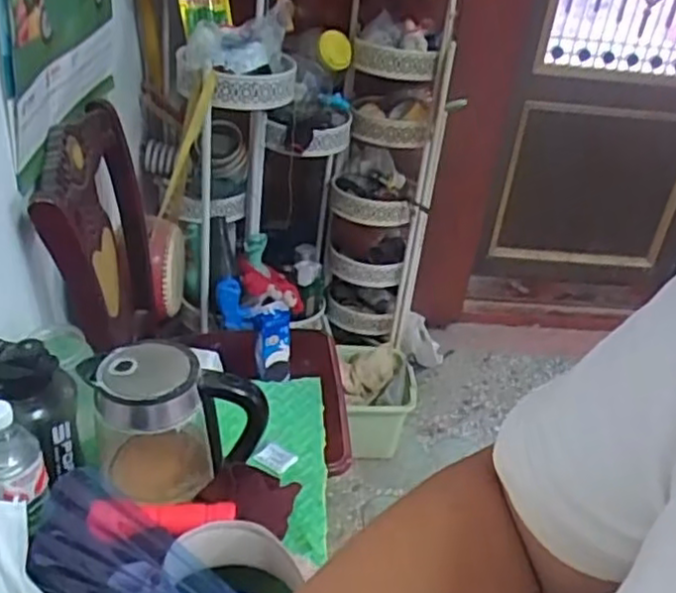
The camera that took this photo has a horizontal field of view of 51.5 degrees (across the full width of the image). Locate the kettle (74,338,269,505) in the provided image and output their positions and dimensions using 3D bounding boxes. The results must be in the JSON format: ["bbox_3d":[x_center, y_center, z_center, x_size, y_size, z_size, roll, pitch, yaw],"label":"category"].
[{"bbox_3d":[-0.204,0.162,0.887,0.214,0.184,0.128,-3,34,-14],"label":"kettle"}]

